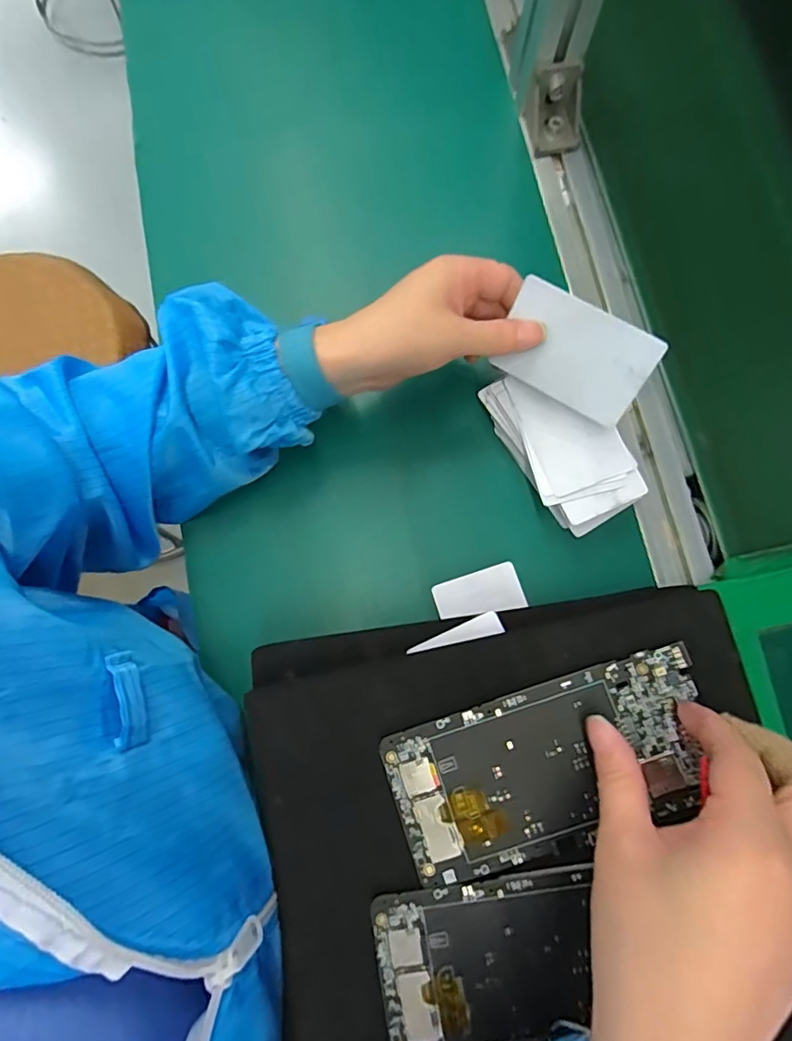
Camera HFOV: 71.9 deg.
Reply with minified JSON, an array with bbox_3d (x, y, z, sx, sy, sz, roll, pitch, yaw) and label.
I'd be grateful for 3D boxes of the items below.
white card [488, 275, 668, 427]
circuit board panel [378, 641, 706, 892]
[{"bbox_3d":[0.102,-0.094,0.314,0.082,0.055,0.005,34,38,13],"label":"white card"},{"bbox_3d":[0.075,0.116,0.263,0.154,0.005,0.073,-24,79,1],"label":"circuit board panel"}]

